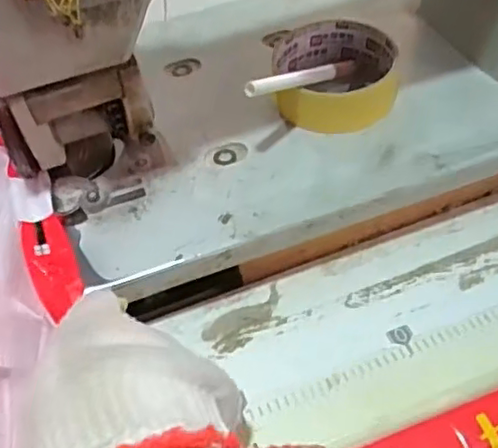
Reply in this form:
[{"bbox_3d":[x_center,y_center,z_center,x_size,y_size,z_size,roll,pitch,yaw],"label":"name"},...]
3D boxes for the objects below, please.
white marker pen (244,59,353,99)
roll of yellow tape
[{"bbox_3d":[0.034,-0.088,0.379,0.010,0.009,0.097,38,40,27],"label":"white marker pen"},{"bbox_3d":[0.056,-0.098,0.412,0.078,0.026,0.079,-2,51,3],"label":"roll of yellow tape"}]

